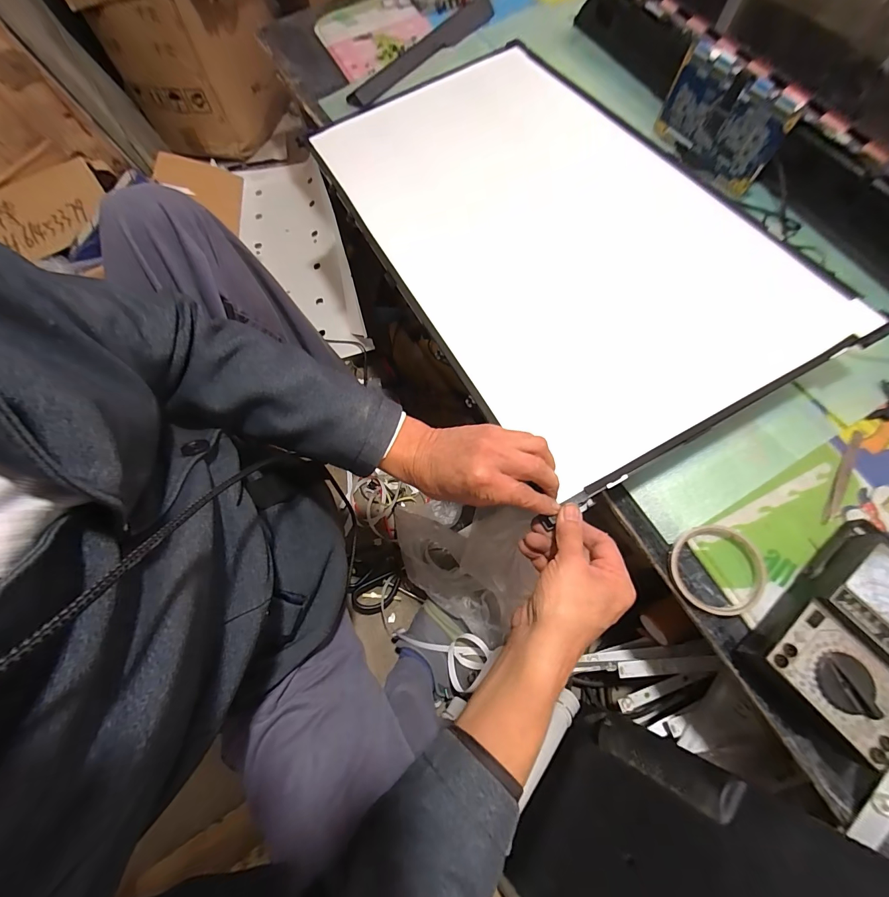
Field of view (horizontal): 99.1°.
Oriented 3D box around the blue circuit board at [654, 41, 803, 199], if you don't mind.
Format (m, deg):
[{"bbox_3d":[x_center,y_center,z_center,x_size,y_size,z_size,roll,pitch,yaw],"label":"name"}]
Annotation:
[{"bbox_3d":[0.392,-0.463,0.542,0.032,0.108,0.188,-30,72,-9],"label":"blue circuit board"}]

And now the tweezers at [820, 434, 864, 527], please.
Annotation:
[{"bbox_3d":[0.434,0.032,0.413,0.012,0.004,0.120,32,74,12],"label":"tweezers"}]

